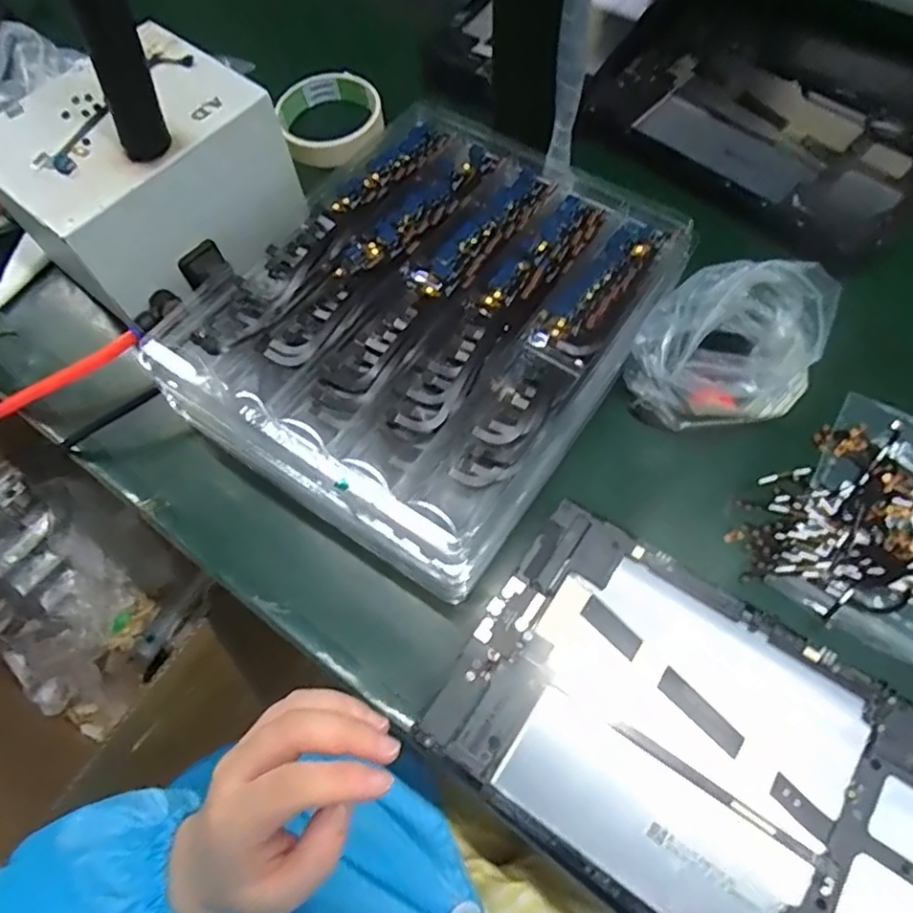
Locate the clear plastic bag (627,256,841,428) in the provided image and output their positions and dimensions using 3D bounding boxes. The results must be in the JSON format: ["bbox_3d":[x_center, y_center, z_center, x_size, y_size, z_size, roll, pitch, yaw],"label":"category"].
[{"bbox_3d":[0.172,-0.072,0.386,0.093,0.060,0.120,35,70,16],"label":"clear plastic bag"}]

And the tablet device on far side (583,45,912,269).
[{"bbox_3d":[0.235,-0.255,0.484,0.243,0.010,0.158,40,72,18],"label":"tablet device on far side"}]

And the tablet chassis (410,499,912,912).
[{"bbox_3d":[0.119,0.143,0.297,0.239,0.009,0.149,32,71,16],"label":"tablet chassis"}]

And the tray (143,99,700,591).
[{"bbox_3d":[-0.016,-0.091,0.388,0.234,0.042,0.289,33,70,16],"label":"tray"}]

